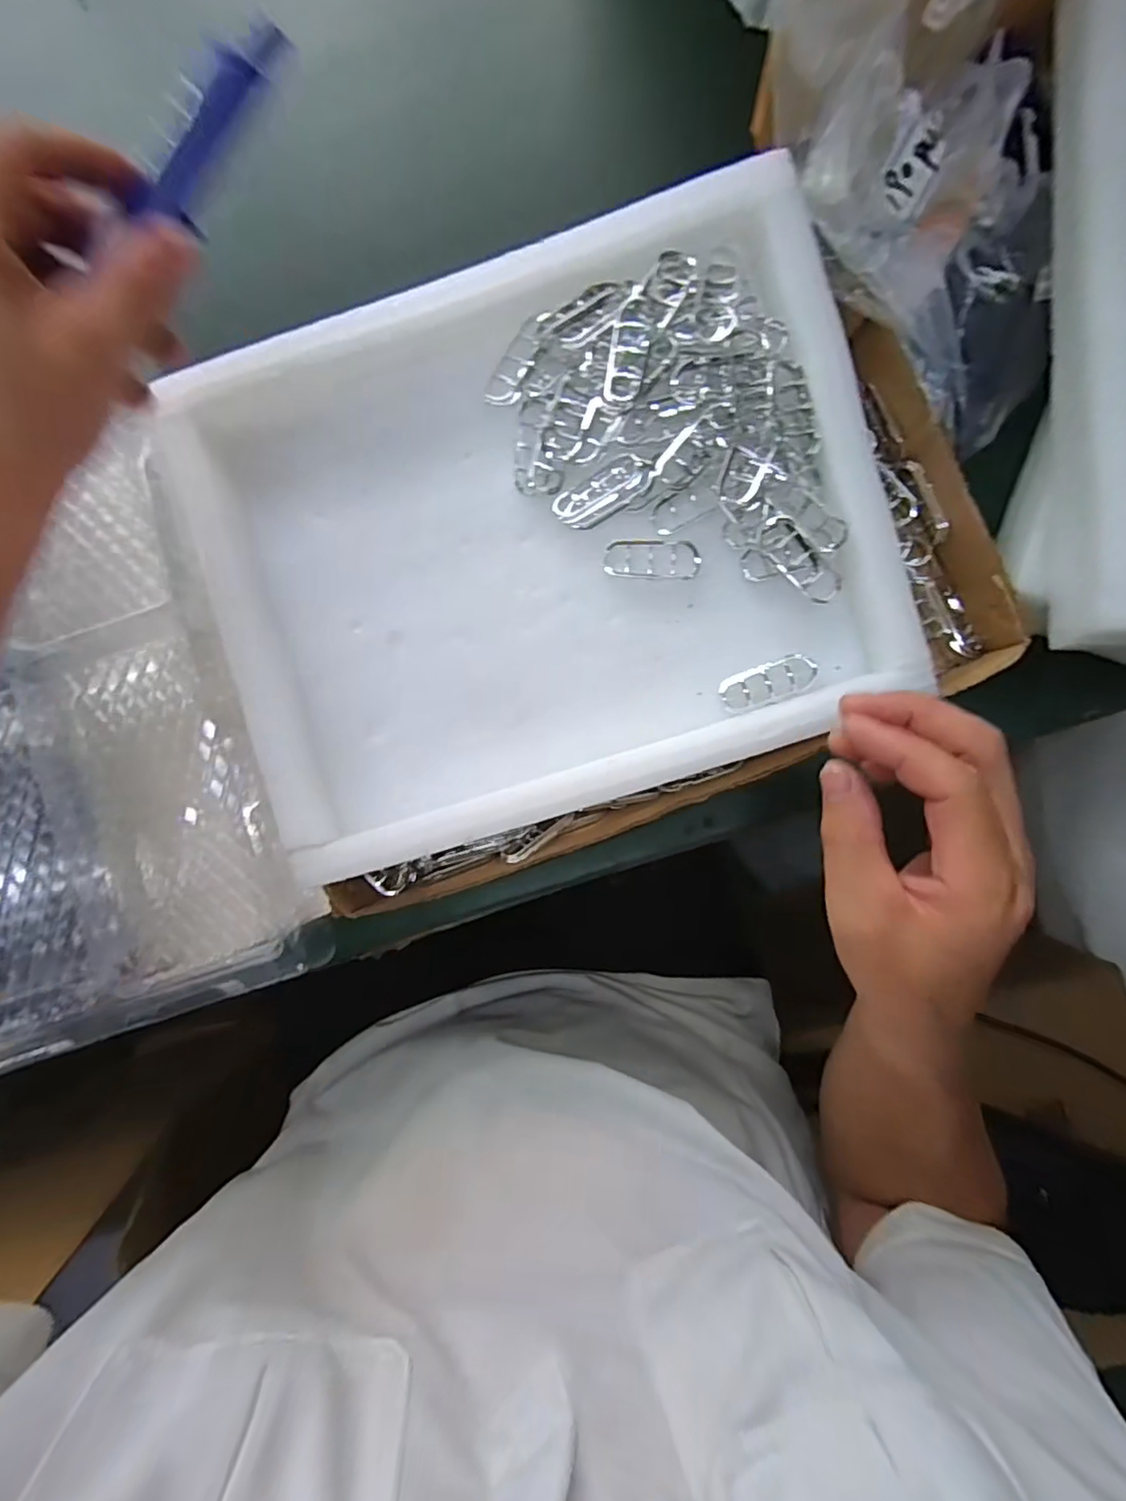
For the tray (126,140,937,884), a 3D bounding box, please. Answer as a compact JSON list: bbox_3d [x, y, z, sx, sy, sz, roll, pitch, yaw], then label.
[{"bbox_3d":[-0.015,-0.112,0.331,0.351,0.039,0.285,-16,89,4],"label":"tray"}]

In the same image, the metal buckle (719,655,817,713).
[{"bbox_3d":[0.112,-0.037,0.331,0.053,0.005,0.022,-18,88,4],"label":"metal buckle"}]

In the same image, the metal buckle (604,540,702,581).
[{"bbox_3d":[0.049,-0.105,0.336,0.052,0.005,0.021,5,90,5],"label":"metal buckle"}]

